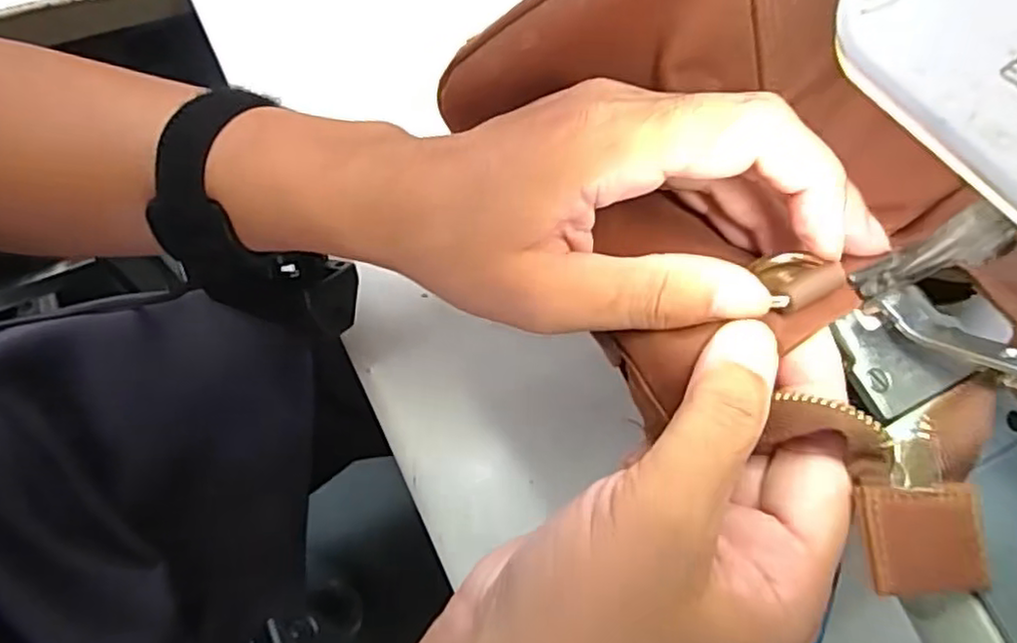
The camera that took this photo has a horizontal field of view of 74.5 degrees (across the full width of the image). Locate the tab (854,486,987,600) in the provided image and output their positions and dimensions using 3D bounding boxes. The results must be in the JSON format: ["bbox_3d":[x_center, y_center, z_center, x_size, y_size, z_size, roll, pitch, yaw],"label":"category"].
[{"bbox_3d":[0.111,0.058,0.177,0.034,0.005,0.027,0,69,-5],"label":"tab"}]

